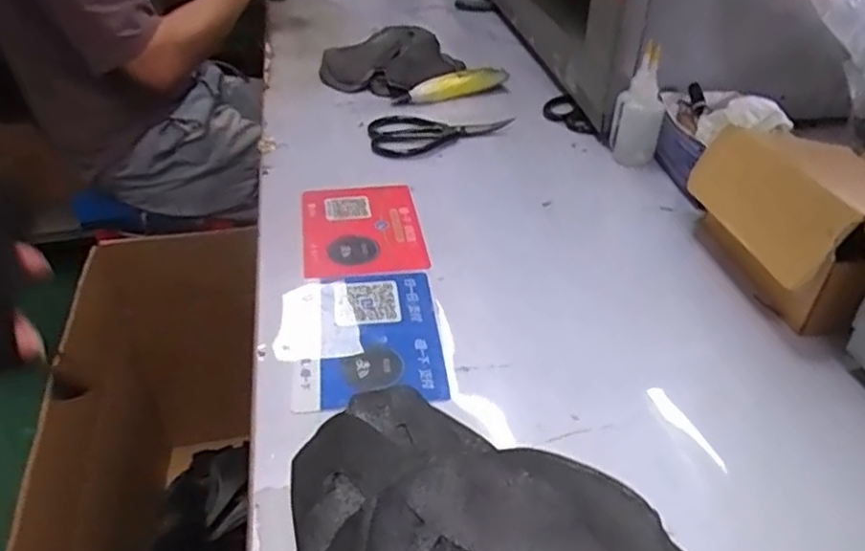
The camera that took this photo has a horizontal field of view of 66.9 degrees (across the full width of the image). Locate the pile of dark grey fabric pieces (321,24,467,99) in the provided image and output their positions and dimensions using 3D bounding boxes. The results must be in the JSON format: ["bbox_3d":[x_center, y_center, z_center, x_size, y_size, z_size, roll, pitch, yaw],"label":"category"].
[{"bbox_3d":[-0.054,-0.337,1.020,0.200,0.037,0.207,1,38,-1],"label":"pile of dark grey fabric pieces"}]

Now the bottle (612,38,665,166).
[{"bbox_3d":[0.242,-0.193,0.761,0.044,0.136,0.038,3,38,2],"label":"bottle"}]

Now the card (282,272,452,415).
[{"bbox_3d":[-0.058,0.049,0.552,0.128,0.010,0.151,-3,40,-11],"label":"card"}]

